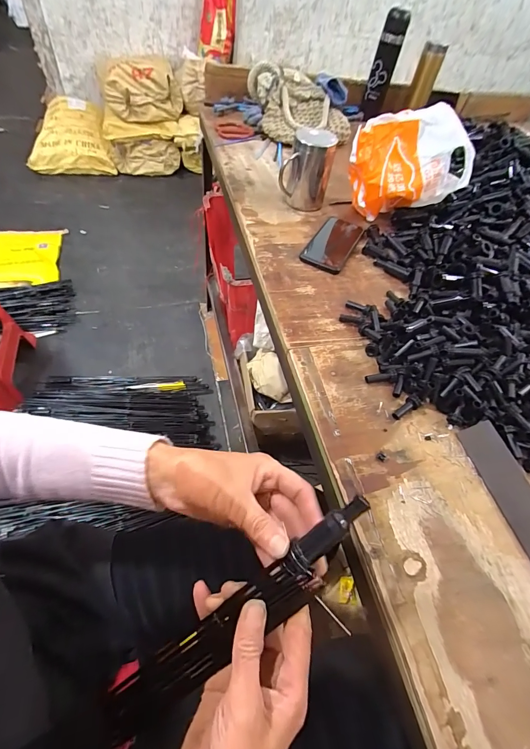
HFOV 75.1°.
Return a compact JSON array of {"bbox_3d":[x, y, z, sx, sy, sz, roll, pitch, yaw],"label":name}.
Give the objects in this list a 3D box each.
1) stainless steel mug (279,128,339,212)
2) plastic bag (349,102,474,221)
[{"bbox_3d":[0.077,-0.391,0.658,0.091,0.113,0.089,21,54,7],"label":"stainless steel mug"},{"bbox_3d":[0.253,-0.373,0.631,0.206,0.153,0.105,-2,54,-10],"label":"plastic bag"}]

